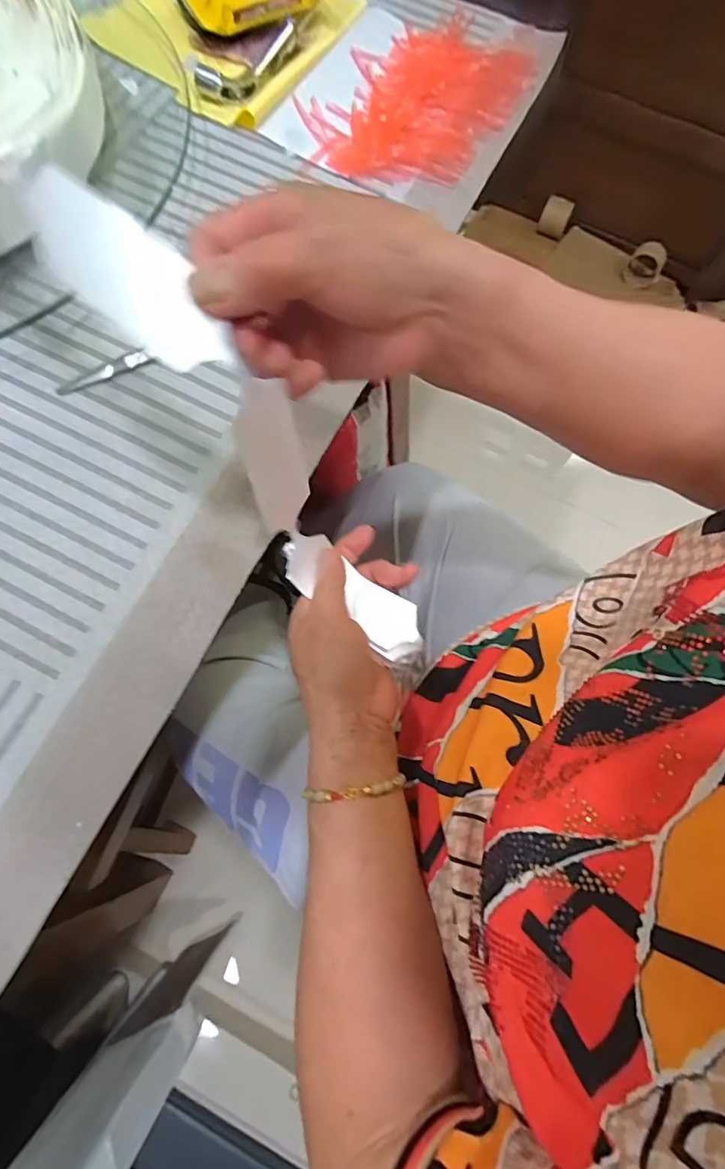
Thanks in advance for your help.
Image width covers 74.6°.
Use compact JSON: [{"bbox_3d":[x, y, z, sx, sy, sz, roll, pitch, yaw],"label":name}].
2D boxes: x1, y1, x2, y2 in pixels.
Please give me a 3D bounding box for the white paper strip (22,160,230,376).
[{"bbox_3d":[-0.094,-0.124,0.193,0.092,0.004,0.038,35,99,-6],"label":"white paper strip"}]

